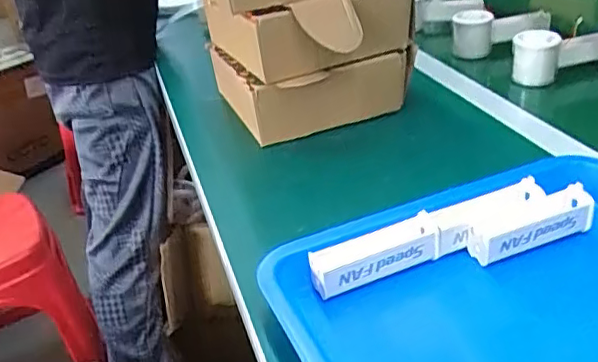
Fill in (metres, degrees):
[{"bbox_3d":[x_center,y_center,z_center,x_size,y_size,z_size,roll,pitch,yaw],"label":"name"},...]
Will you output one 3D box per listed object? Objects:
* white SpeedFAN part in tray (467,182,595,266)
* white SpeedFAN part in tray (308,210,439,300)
[{"bbox_3d":[0.186,0.033,0.482,0.102,0.032,0.031,-16,31,-14],"label":"white SpeedFAN part in tray"},{"bbox_3d":[0.059,0.058,0.463,0.102,0.027,0.026,-16,31,-15],"label":"white SpeedFAN part in tray"}]

